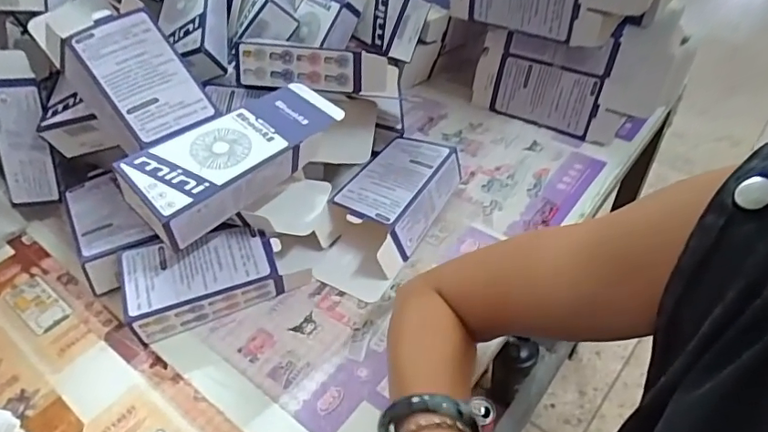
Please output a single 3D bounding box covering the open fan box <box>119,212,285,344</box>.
[{"bbox_3d":[-0.167,0.055,0.490,0.133,0.048,0.077,-17,46,-15],"label":"open fan box"}]

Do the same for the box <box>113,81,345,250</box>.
[{"bbox_3d":[-0.132,-0.052,0.476,0.190,0.051,0.081,-35,52,-29],"label":"box"}]

